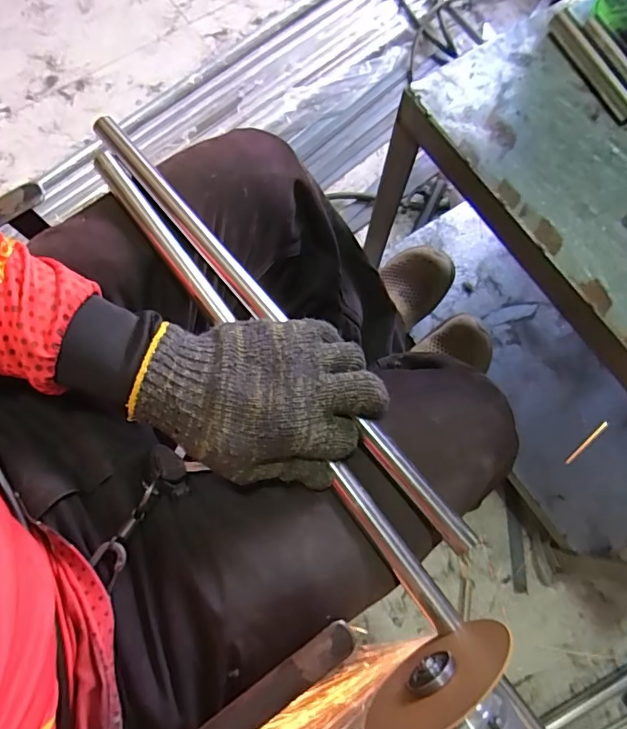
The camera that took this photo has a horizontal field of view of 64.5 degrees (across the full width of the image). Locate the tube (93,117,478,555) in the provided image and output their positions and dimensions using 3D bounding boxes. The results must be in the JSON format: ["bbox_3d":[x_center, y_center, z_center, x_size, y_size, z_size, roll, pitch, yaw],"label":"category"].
[{"bbox_3d":[-0.034,-0.036,0.370,0.020,0.020,0.425,-39,79,-9],"label":"tube"}]

